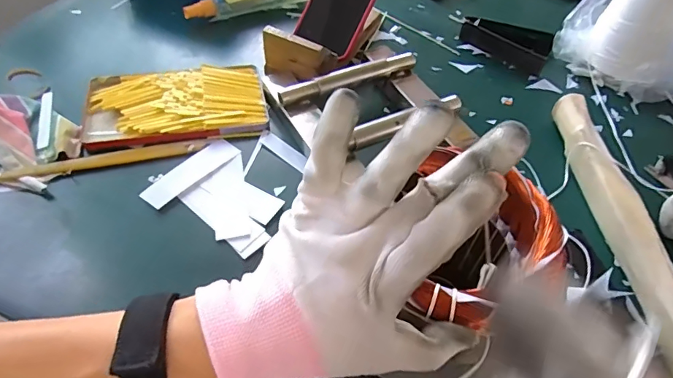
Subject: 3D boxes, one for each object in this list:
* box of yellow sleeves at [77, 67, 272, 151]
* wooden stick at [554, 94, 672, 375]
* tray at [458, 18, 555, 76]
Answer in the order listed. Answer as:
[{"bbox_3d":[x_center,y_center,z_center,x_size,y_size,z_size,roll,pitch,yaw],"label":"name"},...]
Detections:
[{"bbox_3d":[-0.186,-0.101,0.544,0.199,0.019,0.123,-7,51,-10],"label":"box of yellow sleeves"},{"bbox_3d":[0.280,0.028,0.445,0.033,0.039,0.340,1,50,-3],"label":"wooden stick"},{"bbox_3d":[0.241,-0.211,0.652,0.124,0.032,0.058,32,55,21],"label":"tray"}]

